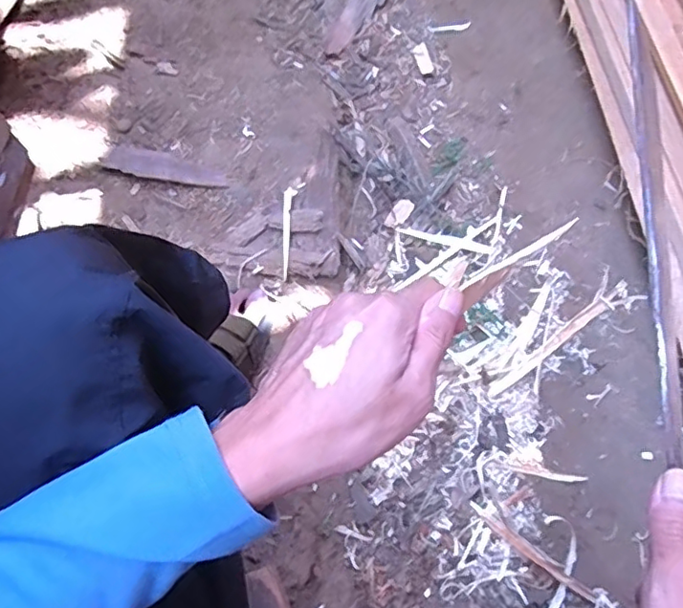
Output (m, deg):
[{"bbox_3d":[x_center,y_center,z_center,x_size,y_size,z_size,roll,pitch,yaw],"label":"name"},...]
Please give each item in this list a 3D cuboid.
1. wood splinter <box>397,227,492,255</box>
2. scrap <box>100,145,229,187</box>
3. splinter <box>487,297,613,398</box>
[{"bbox_3d":[0.168,-0.104,0.955,0.155,0.008,0.015,14,71,3],"label":"wood splinter"},{"bbox_3d":[-0.269,-0.213,0.909,0.180,0.007,0.057,7,55,-10],"label":"scrap"},{"bbox_3d":[0.297,0.064,0.851,0.210,0.008,0.019,-40,76,6],"label":"splinter"}]

